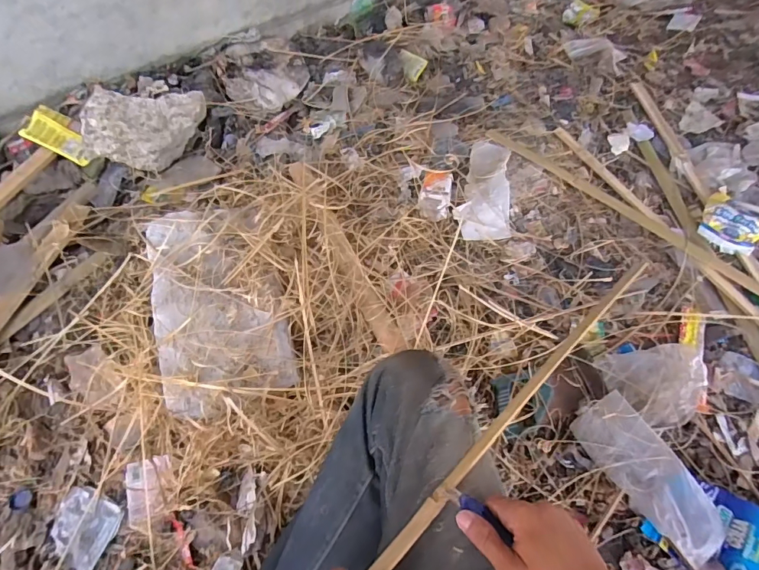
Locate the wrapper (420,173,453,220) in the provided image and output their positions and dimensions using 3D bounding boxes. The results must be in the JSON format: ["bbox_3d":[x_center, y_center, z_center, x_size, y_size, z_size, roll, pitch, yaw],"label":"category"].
[{"bbox_3d":[0.125,-0.198,0.929,0.063,0.012,0.120,8,64,6],"label":"wrapper"}]

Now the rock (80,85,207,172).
[{"bbox_3d":[-0.489,-0.330,0.909,0.225,0.105,0.155,-8,62,-8],"label":"rock"}]

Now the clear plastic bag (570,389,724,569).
[{"bbox_3d":[0.431,0.297,0.684,0.107,0.052,0.242,-27,65,-13],"label":"clear plastic bag"}]

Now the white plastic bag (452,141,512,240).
[{"bbox_3d":[0.231,-0.212,0.954,0.113,0.045,0.266,5,64,5],"label":"white plastic bag"}]

